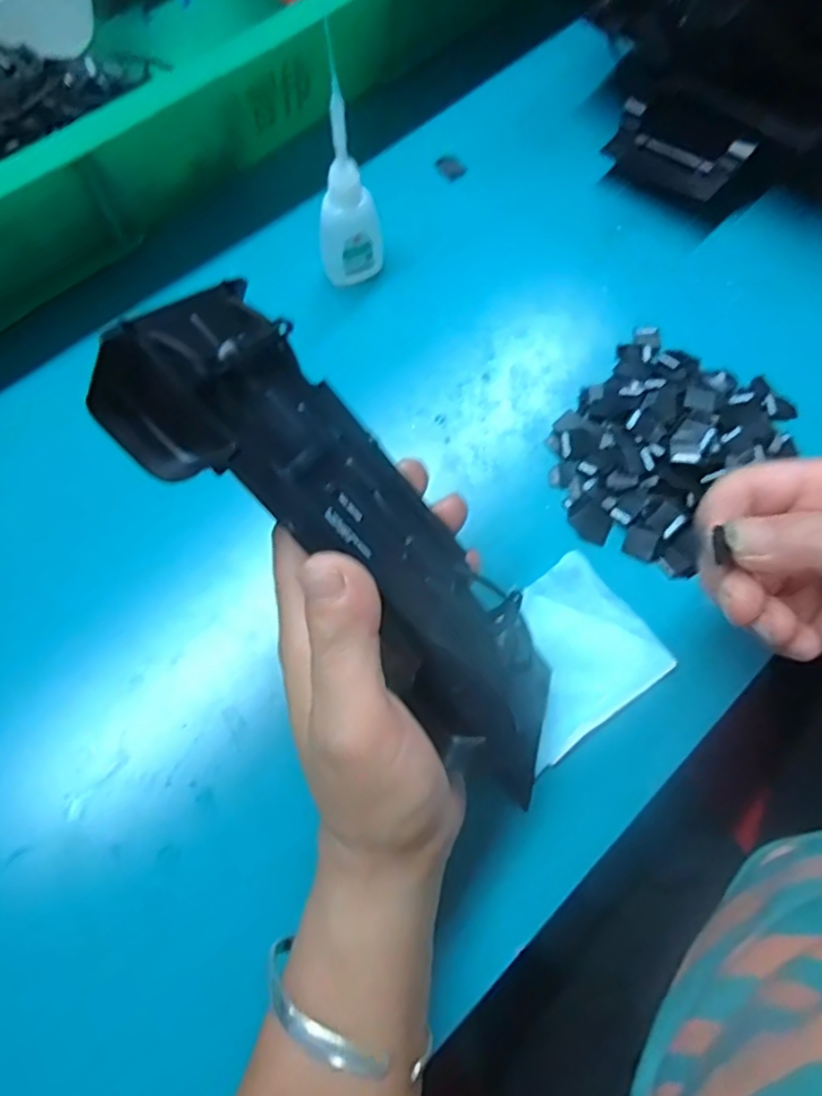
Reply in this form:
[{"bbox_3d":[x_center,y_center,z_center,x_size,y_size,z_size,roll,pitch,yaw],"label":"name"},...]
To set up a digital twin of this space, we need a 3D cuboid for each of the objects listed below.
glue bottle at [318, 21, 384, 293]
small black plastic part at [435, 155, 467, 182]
[{"bbox_3d":[-0.031,-0.178,0.316,0.032,0.114,0.023,-3,73,-2],"label":"glue bottle"},{"bbox_3d":[0.024,-0.238,0.396,0.013,0.004,0.020,-41,78,-13],"label":"small black plastic part"}]

